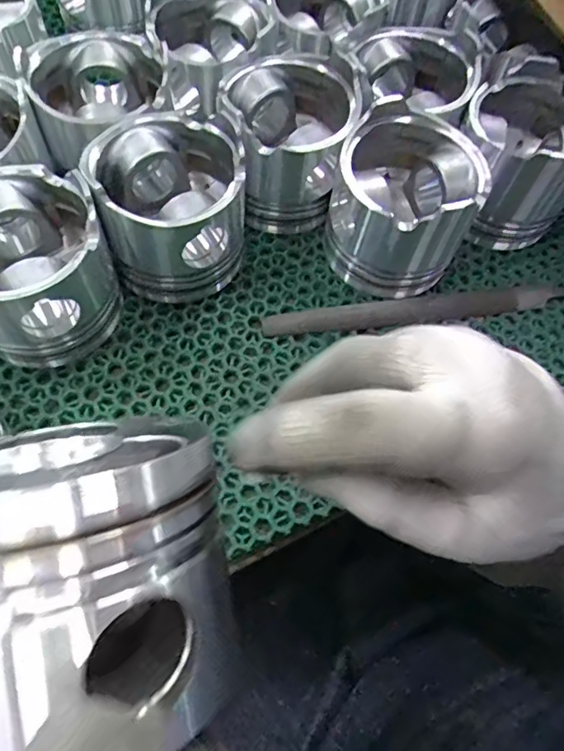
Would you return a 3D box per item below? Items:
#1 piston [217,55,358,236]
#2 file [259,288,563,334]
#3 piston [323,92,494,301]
[{"bbox_3d":[0.002,-0.161,0.378,0.086,0.094,0.096,-5,63,-6],"label":"piston"},{"bbox_3d":[0.108,-0.047,0.373,0.240,0.005,0.020,-8,63,-8],"label":"file"},{"bbox_3d":[0.080,-0.114,0.357,0.089,0.088,0.088,2,62,-3],"label":"piston"}]

